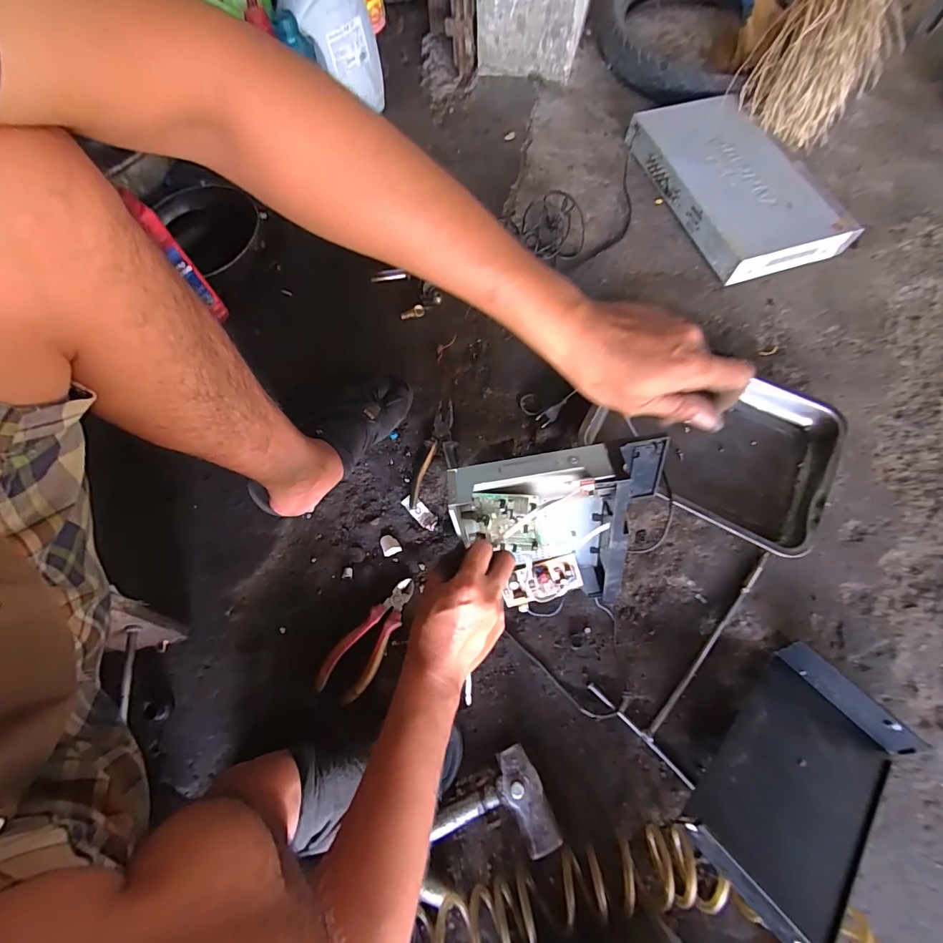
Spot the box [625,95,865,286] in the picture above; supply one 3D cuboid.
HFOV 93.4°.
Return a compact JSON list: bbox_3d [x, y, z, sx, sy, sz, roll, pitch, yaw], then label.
[{"bbox_3d":[0.521,-0.577,0.885,0.257,0.058,0.430,-19,69,-6],"label":"box"}]

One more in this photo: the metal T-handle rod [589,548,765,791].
[{"bbox_3d":[0.315,0.229,0.594,0.308,0.017,0.144,-43,74,-14],"label":"metal T-handle rod"}]

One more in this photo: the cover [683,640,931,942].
[{"bbox_3d":[0.373,0.347,0.494,0.287,0.074,0.164,-34,56,-28],"label":"cover"}]

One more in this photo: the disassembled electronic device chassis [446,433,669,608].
[{"bbox_3d":[0.105,0.080,0.524,0.210,0.263,0.059,-10,47,4],"label":"disassembled electronic device chassis"}]

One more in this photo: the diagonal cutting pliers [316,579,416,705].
[{"bbox_3d":[-0.134,0.221,0.599,0.061,0.025,0.169,30,72,12],"label":"diagonal cutting pliers"}]

